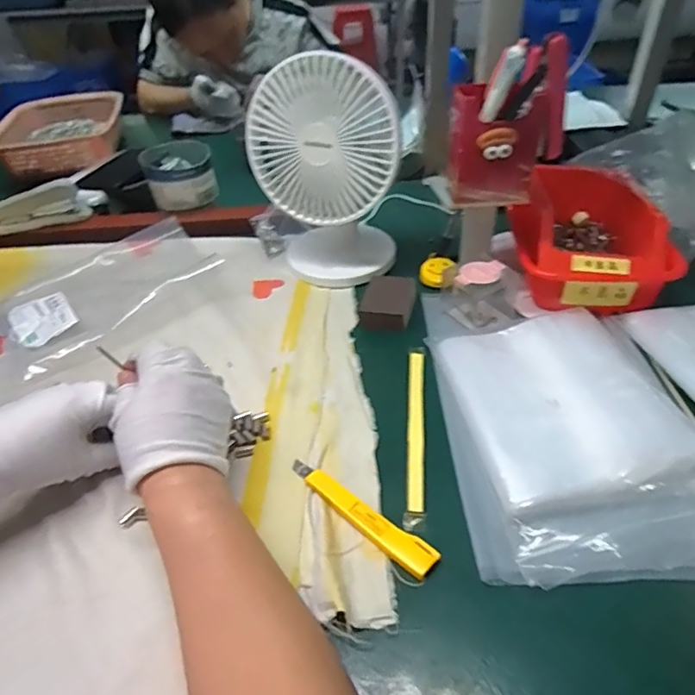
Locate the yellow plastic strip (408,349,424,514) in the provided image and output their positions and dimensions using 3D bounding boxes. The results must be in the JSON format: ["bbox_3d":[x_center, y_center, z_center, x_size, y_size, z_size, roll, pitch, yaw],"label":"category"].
[{"bbox_3d":[0.059,0.063,0.446,0.012,0.004,0.176,2,40,6],"label":"yellow plastic strip"}]

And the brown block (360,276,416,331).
[{"bbox_3d":[0.044,-0.048,0.563,0.054,0.024,0.072,8,41,14],"label":"brown block"}]

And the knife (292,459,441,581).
[{"bbox_3d":[0.006,0.121,0.377,0.130,0.012,0.023,26,48,31],"label":"knife"}]

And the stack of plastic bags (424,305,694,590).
[{"bbox_3d":[0.174,0.058,0.417,0.185,0.036,0.249,-3,39,0],"label":"stack of plastic bags"}]

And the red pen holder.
[{"bbox_3d":[0.140,-0.196,0.465,0.096,0.123,0.070,14,44,20],"label":"red pen holder"}]

